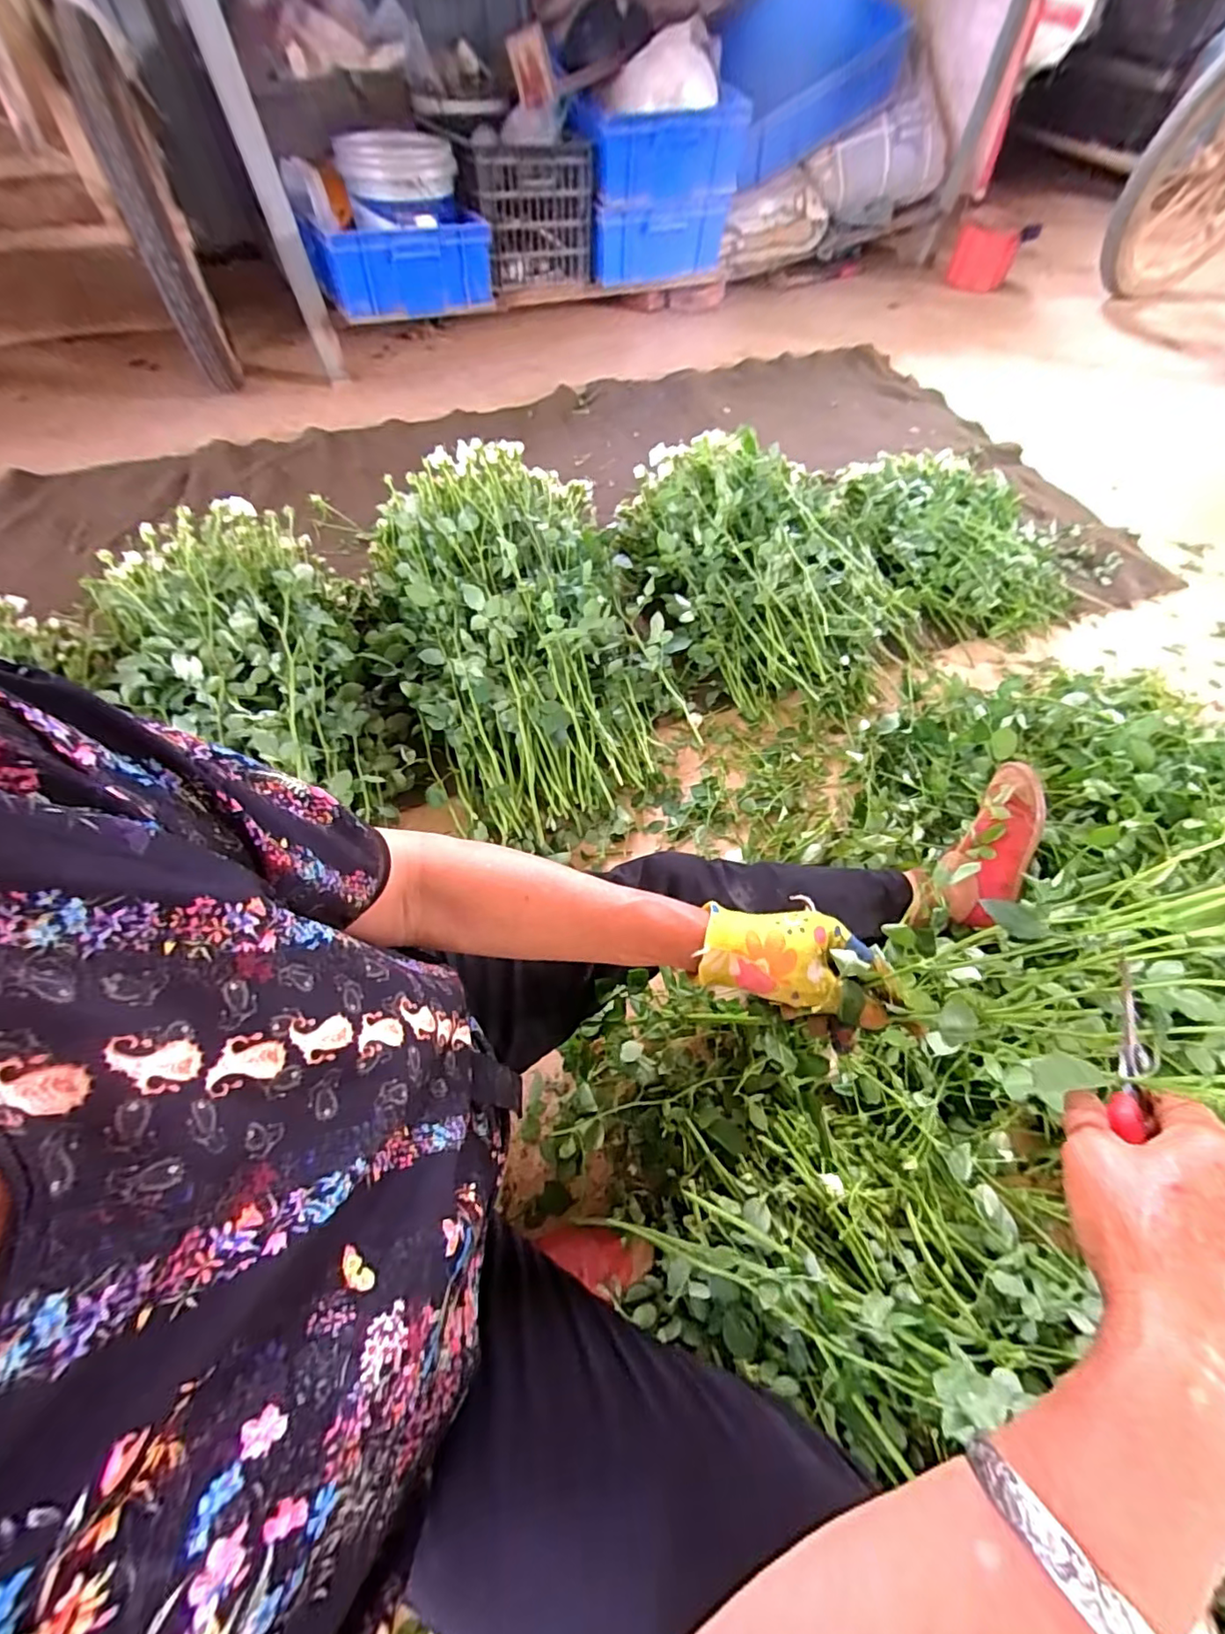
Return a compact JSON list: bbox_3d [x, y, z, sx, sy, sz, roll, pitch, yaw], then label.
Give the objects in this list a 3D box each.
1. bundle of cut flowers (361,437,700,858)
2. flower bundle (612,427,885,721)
[{"bbox_3d":[-0.139,-0.286,0.873,0.429,0.208,0.582,-24,64,-13],"label":"bundle of cut flowers"},{"bbox_3d":[0.252,-0.456,1.008,0.424,0.166,0.557,-14,62,-8],"label":"flower bundle"}]

